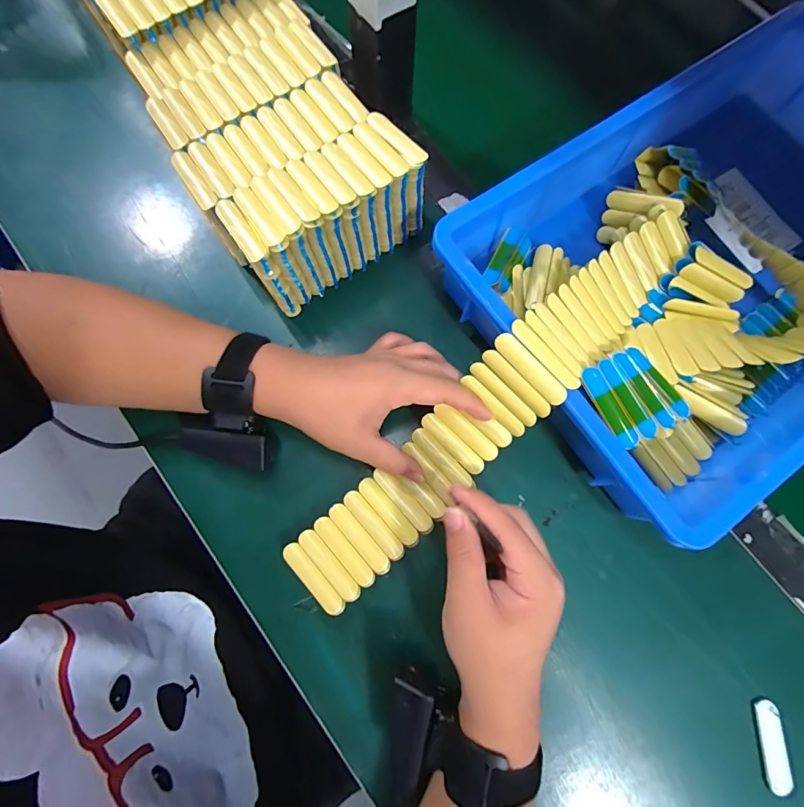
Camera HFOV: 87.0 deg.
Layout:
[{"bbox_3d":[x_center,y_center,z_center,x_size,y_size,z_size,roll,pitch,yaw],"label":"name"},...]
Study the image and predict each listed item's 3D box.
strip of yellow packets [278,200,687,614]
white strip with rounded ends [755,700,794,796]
[{"bbox_3d":[0.075,-0.003,0.331,0.418,0.074,0.065,-44,83,-1],"label":"strip of yellow packets"},{"bbox_3d":[0.277,0.256,0.314,0.015,0.010,0.058,1,77,-1],"label":"white strip with rounded ends"}]

